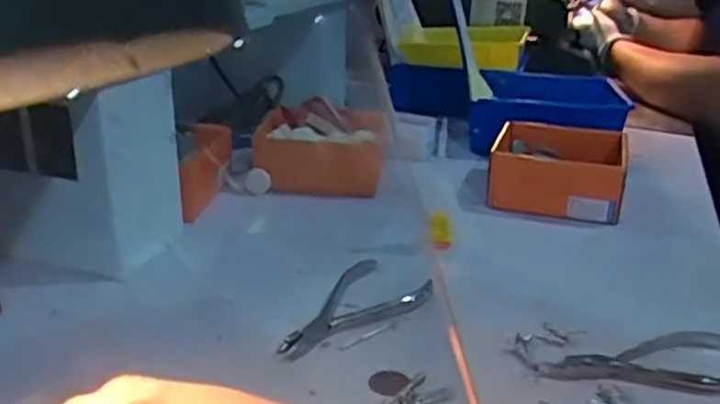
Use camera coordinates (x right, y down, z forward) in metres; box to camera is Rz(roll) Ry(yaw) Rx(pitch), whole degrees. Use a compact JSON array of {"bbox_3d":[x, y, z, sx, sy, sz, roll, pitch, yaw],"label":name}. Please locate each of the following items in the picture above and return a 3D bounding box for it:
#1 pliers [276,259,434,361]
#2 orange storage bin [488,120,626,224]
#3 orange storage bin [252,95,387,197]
[{"bbox_3d":[-0.010,0.069,0.474,0.062,0.007,0.125,18,27,35],"label":"pliers"},{"bbox_3d":[0.191,-0.034,0.697,0.115,0.052,0.141,9,23,17],"label":"orange storage bin"},{"bbox_3d":[-0.036,-0.054,0.705,0.118,0.061,0.110,3,22,2],"label":"orange storage bin"}]

